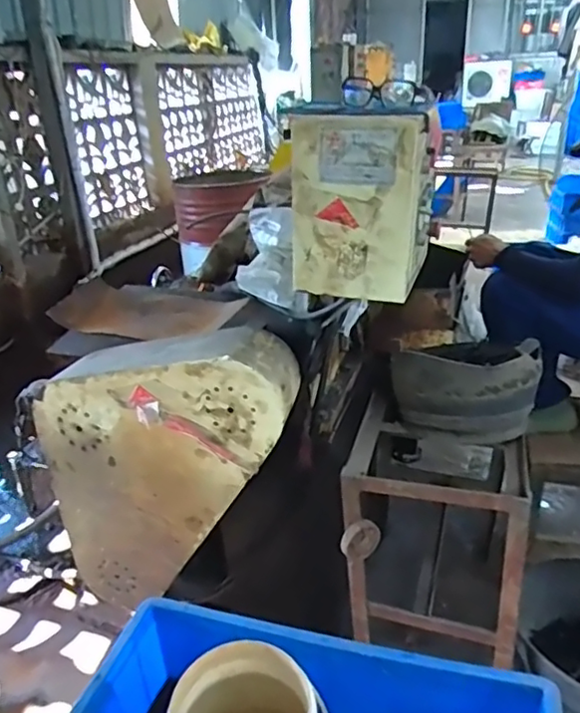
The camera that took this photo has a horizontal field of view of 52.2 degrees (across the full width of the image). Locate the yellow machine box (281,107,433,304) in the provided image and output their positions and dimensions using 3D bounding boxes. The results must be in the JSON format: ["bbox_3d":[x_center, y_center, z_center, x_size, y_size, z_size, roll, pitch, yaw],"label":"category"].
[{"bbox_3d":[0.123,-0.269,1.024,0.213,0.289,0.177,7,27,20],"label":"yellow machine box"}]

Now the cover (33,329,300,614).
[{"bbox_3d":[-0.271,0.262,1.338,0.587,0.654,0.151,3,25,12],"label":"cover"}]

